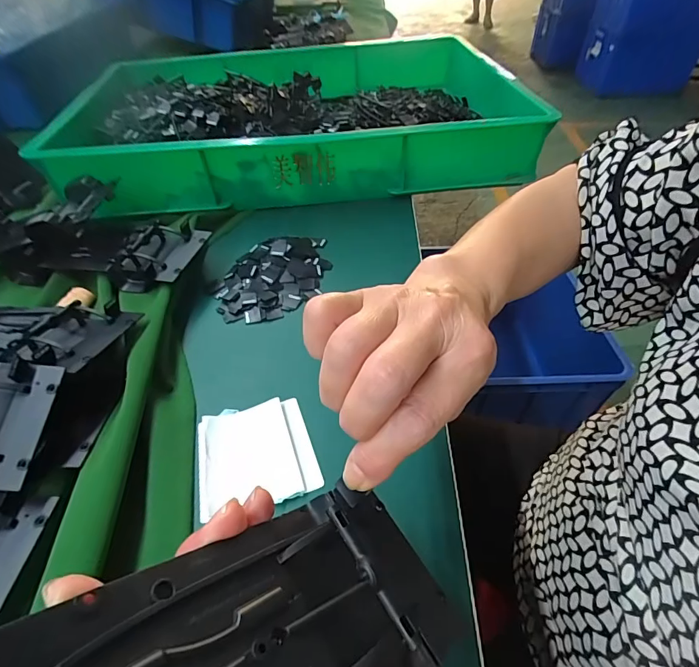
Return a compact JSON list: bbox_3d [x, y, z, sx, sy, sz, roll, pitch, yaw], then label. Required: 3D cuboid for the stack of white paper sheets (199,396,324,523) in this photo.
[{"bbox_3d":[-0.060,0.076,0.268,0.071,0.006,0.071,-12,47,-9],"label":"stack of white paper sheets"}]

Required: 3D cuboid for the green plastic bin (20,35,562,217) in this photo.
[{"bbox_3d":[-0.061,-0.322,0.573,0.536,0.074,0.407,-6,47,-3],"label":"green plastic bin"}]

